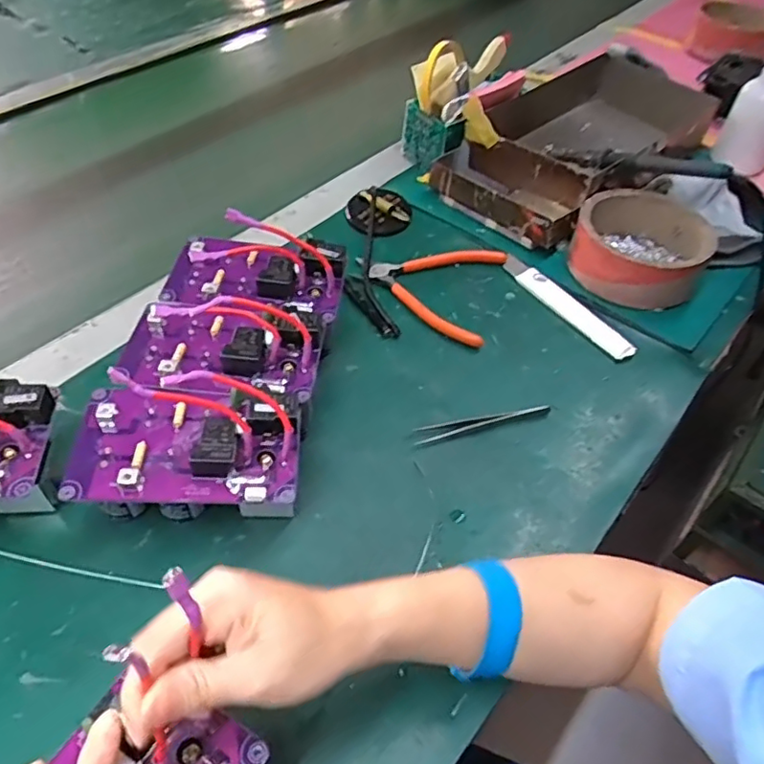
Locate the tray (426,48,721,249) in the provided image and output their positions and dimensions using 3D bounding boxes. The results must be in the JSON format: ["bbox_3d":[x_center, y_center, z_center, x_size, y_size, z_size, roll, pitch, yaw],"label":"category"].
[{"bbox_3d":[0.228,-0.270,0.693,0.331,0.086,0.162,-33,59,-27],"label":"tray"}]

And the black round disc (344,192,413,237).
[{"bbox_3d":[-0.001,-0.179,0.644,0.068,0.020,0.068,1,50,-2],"label":"black round disc"}]

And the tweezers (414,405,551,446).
[{"bbox_3d":[0.080,0.032,0.474,0.108,0.008,0.016,-8,50,-10],"label":"tweezers"}]

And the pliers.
[{"bbox_3d":[0.047,-0.092,0.576,0.119,0.013,0.125,13,50,8],"label":"pliers"}]

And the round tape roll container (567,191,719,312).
[{"bbox_3d":[0.255,-0.135,0.599,0.122,0.058,0.130,31,55,22],"label":"round tape roll container"}]

